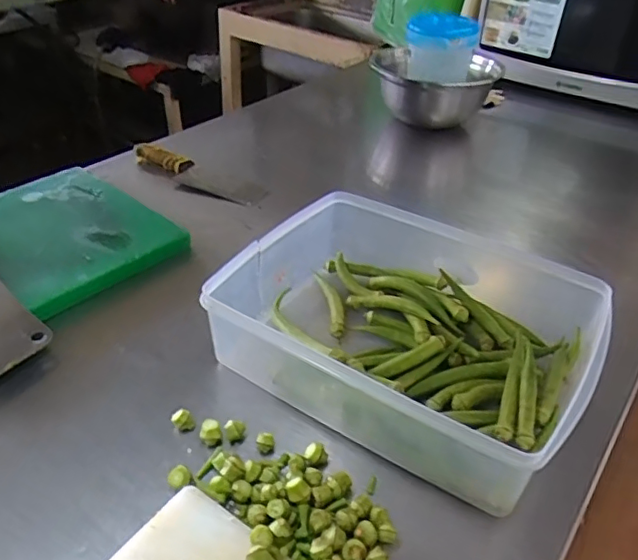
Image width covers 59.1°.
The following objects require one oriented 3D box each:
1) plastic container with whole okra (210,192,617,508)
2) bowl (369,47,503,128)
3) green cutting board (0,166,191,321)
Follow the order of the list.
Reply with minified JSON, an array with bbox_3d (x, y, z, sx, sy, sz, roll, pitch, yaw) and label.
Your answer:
[{"bbox_3d":[0.089,0.044,0.618,0.377,0.099,0.277,23,43,24],"label":"plastic container with whole okra"},{"bbox_3d":[0.240,-0.408,1.199,0.255,0.117,0.255,1,38,-1],"label":"bowl"},{"bbox_3d":[-0.433,-0.023,0.748,0.319,0.044,0.445,31,46,31],"label":"green cutting board"}]

